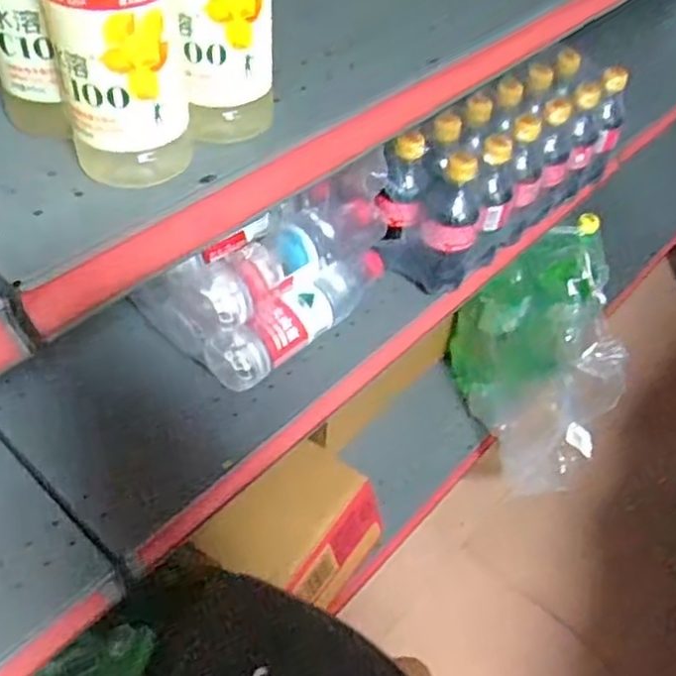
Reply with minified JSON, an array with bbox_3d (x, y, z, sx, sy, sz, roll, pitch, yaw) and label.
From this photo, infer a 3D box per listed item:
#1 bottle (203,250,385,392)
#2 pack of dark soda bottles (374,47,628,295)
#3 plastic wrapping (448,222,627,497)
[{"bbox_3d":[-0.034,-0.036,0.724,0.060,0.061,0.232,36,55,23],"label":"bottle"},{"bbox_3d":[0.203,-0.207,0.851,0.111,0.152,0.377,38,56,25],"label":"pack of dark soda bottles"},{"bbox_3d":[0.298,0.041,1.091,0.173,0.386,0.254,0,49,-5],"label":"plastic wrapping"}]

